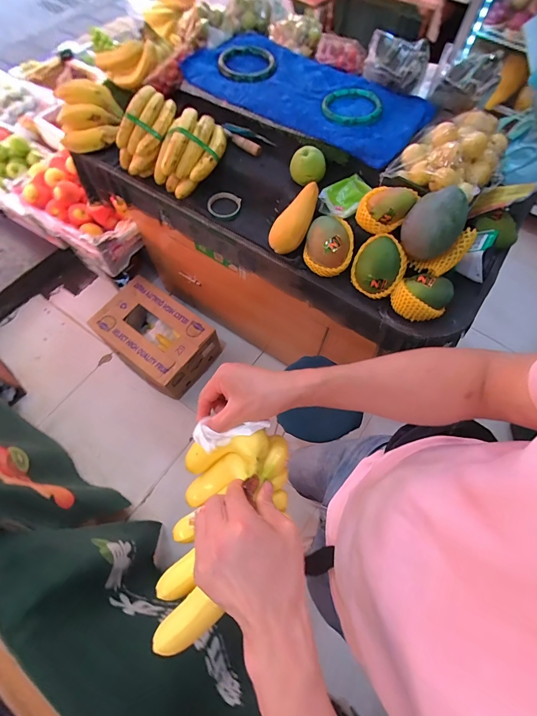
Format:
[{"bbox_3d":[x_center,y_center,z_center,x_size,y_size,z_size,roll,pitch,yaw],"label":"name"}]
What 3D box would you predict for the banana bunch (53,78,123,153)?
[{"bbox_3d":[-0.515,-0.684,0.928,0.181,0.126,0.113,-18,67,-8],"label":"banana bunch"}]

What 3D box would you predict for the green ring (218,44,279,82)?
[{"bbox_3d":[-0.057,-0.813,0.899,0.158,0.023,0.159,0,66,0],"label":"green ring"}]

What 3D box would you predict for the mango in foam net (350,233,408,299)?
[{"bbox_3d":[0.249,-0.209,0.743,0.109,0.078,0.111,0,66,0],"label":"mango in foam net"}]

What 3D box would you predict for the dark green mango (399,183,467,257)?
[{"bbox_3d":[0.350,-0.286,0.690,0.112,0.088,0.126,40,72,16],"label":"dark green mango"}]

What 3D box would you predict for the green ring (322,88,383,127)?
[{"bbox_3d":[0.213,-0.631,0.819,0.145,0.021,0.162,27,68,11],"label":"green ring"}]

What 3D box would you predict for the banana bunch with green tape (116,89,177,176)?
[{"bbox_3d":[-0.329,-0.582,0.873,0.121,0.201,0.109,39,44,-6],"label":"banana bunch with green tape"}]

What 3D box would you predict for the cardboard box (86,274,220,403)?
[{"bbox_3d":[-0.516,-0.098,1.506,0.500,0.180,0.333,35,70,14],"label":"cardboard box"}]

